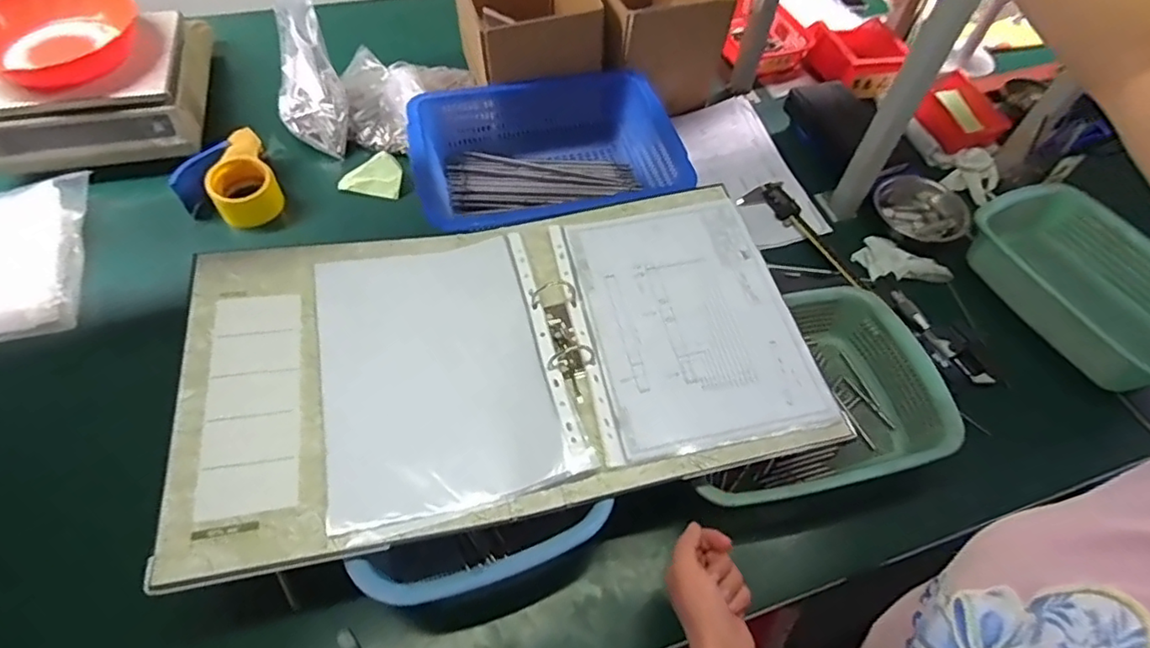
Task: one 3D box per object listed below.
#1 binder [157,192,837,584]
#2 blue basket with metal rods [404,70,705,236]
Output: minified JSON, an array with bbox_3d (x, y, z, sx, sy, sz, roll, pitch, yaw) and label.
[{"bbox_3d":[-0.070,0.024,0.619,0.619,0.043,0.342,-10,55,-11],"label":"binder"},{"bbox_3d":[-0.045,-0.232,0.864,0.360,0.098,0.262,-11,56,-12],"label":"blue basket with metal rods"}]

